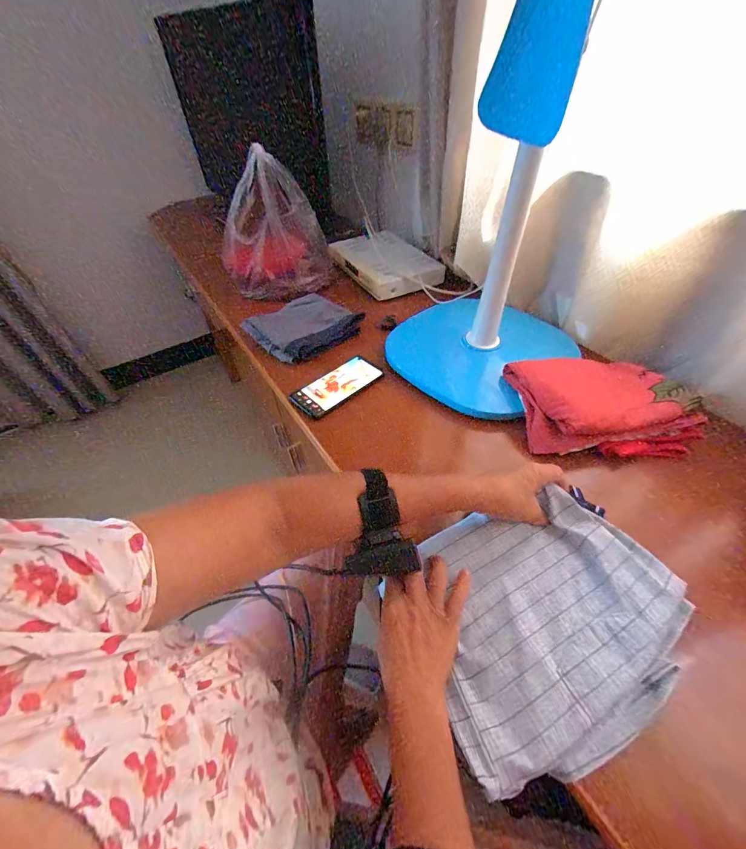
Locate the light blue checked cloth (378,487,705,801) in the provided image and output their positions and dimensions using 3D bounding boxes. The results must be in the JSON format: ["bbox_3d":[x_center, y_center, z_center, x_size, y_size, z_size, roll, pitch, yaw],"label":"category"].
[{"bbox_3d":[0.164,0.177,0.342,0.252,0.043,0.212,-20,50,-18],"label":"light blue checked cloth"}]

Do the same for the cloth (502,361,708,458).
[{"bbox_3d":[0.330,-0.033,0.517,0.231,0.061,0.168,0,47,0],"label":"cloth"}]

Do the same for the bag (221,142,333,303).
[{"bbox_3d":[-0.214,-0.418,0.741,0.230,0.291,0.106,-7,50,-7],"label":"bag"}]

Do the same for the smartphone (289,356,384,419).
[{"bbox_3d":[-0.058,-0.068,0.602,0.161,0.011,0.071,-36,57,-29],"label":"smartphone"}]

